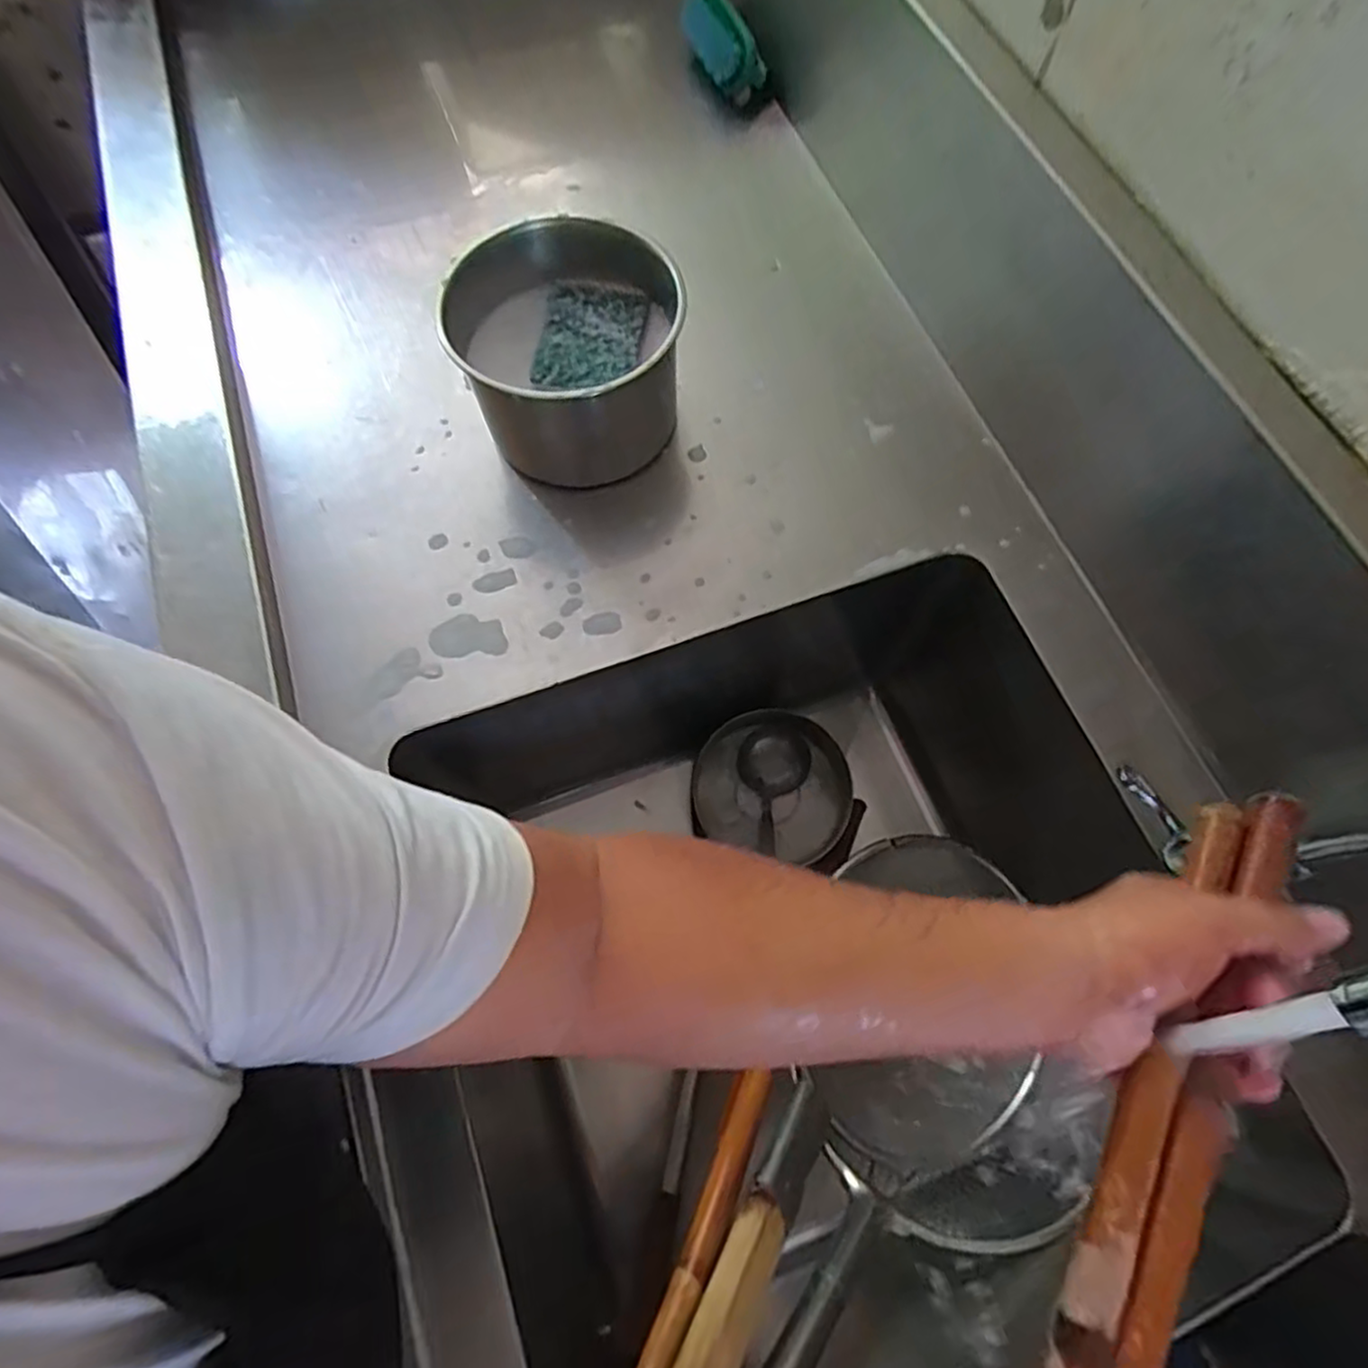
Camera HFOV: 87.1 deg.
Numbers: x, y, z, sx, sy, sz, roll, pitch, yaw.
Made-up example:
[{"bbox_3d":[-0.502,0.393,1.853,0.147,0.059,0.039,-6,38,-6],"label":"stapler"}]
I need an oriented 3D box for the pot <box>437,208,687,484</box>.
[{"bbox_3d":[-0.090,-0.252,0.572,0.170,0.115,0.180,-1,68,2],"label":"pot"}]

